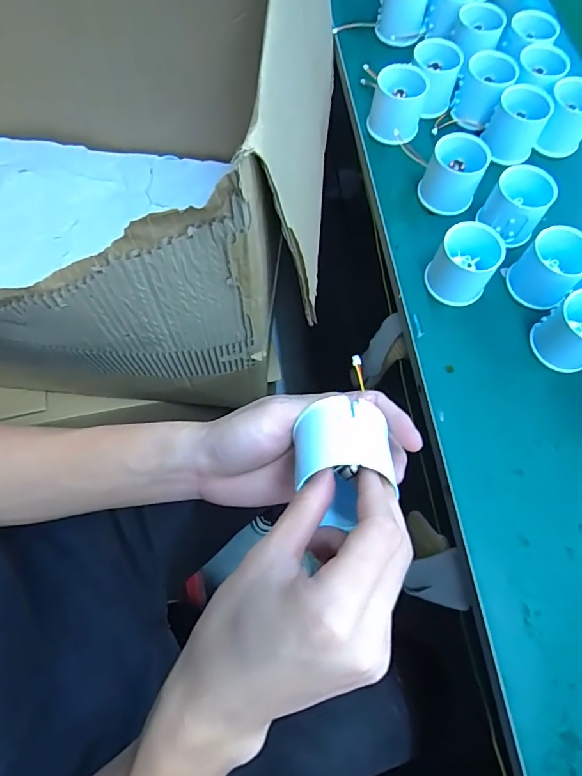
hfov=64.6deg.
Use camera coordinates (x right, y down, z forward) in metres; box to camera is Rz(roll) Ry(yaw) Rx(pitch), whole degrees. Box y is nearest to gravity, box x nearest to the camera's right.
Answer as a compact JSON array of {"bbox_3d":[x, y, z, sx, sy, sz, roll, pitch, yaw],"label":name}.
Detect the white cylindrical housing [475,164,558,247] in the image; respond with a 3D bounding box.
[{"bbox_3d":[0.212,-0.173,0.435,0.054,0.046,0.054,1,69,-2],"label":"white cylindrical housing"}]

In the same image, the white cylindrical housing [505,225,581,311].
[{"bbox_3d":[0.232,-0.107,0.415,0.052,0.057,0.051,1,69,-2],"label":"white cylindrical housing"}]

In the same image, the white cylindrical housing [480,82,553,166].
[{"bbox_3d":[0.238,-0.279,0.487,0.052,0.057,0.052,1,69,-2],"label":"white cylindrical housing"}]

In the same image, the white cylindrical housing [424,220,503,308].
[{"bbox_3d":[0.155,-0.110,0.414,0.051,0.057,0.050,1,69,-2],"label":"white cylindrical housing"}]

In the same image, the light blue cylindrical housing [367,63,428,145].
[{"bbox_3d":[0.112,-0.298,0.490,0.055,0.056,0.056,16,69,3],"label":"light blue cylindrical housing"}]

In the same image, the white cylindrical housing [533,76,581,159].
[{"bbox_3d":[0.288,-0.281,0.482,0.050,0.051,0.060,30,71,9],"label":"white cylindrical housing"}]

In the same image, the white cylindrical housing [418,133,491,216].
[{"bbox_3d":[0.160,-0.211,0.454,0.051,0.054,0.052,1,69,-2],"label":"white cylindrical housing"}]

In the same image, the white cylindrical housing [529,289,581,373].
[{"bbox_3d":[0.245,-0.049,0.393,0.048,0.058,0.052,1,69,-2],"label":"white cylindrical housing"}]

